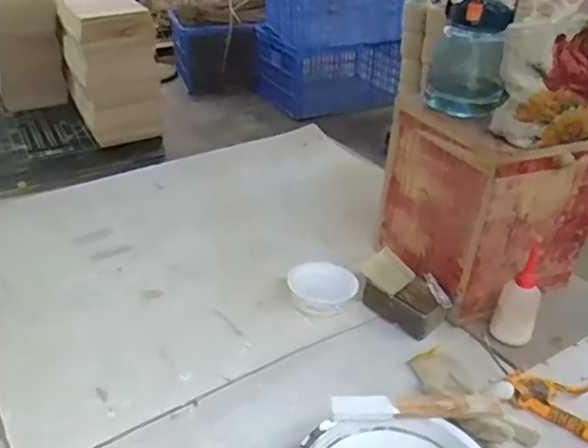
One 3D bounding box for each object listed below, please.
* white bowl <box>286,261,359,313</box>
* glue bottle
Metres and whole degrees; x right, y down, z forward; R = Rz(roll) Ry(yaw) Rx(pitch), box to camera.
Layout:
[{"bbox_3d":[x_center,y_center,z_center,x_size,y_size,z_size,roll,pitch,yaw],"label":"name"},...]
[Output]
[{"bbox_3d":[0.047,0.110,0.956,0.097,0.050,0.102,1,32,0],"label":"white bowl"},{"bbox_3d":[0.352,0.103,0.880,0.059,0.163,0.053,17,23,22],"label":"glue bottle"}]

